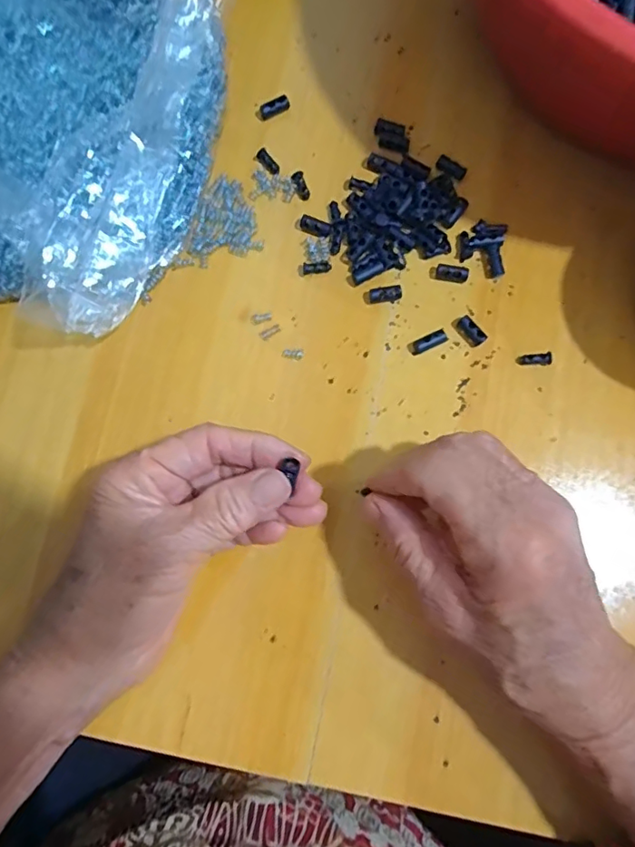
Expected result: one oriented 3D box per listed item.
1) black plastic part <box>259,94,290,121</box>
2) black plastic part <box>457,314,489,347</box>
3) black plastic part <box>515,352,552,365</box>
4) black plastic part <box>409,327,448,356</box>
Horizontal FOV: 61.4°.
[{"bbox_3d":[-0.026,-0.197,0.333,0.019,0.008,0.007,-18,80,-3],"label":"black plastic part"},{"bbox_3d":[0.088,-0.053,0.306,0.009,0.007,0.018,-39,82,-6],"label":"black plastic part"},{"bbox_3d":[0.123,-0.036,0.303,0.020,0.004,0.007,-4,80,0],"label":"black plastic part"},{"bbox_3d":[0.063,-0.046,0.306,0.021,0.006,0.007,-24,80,-4],"label":"black plastic part"}]

